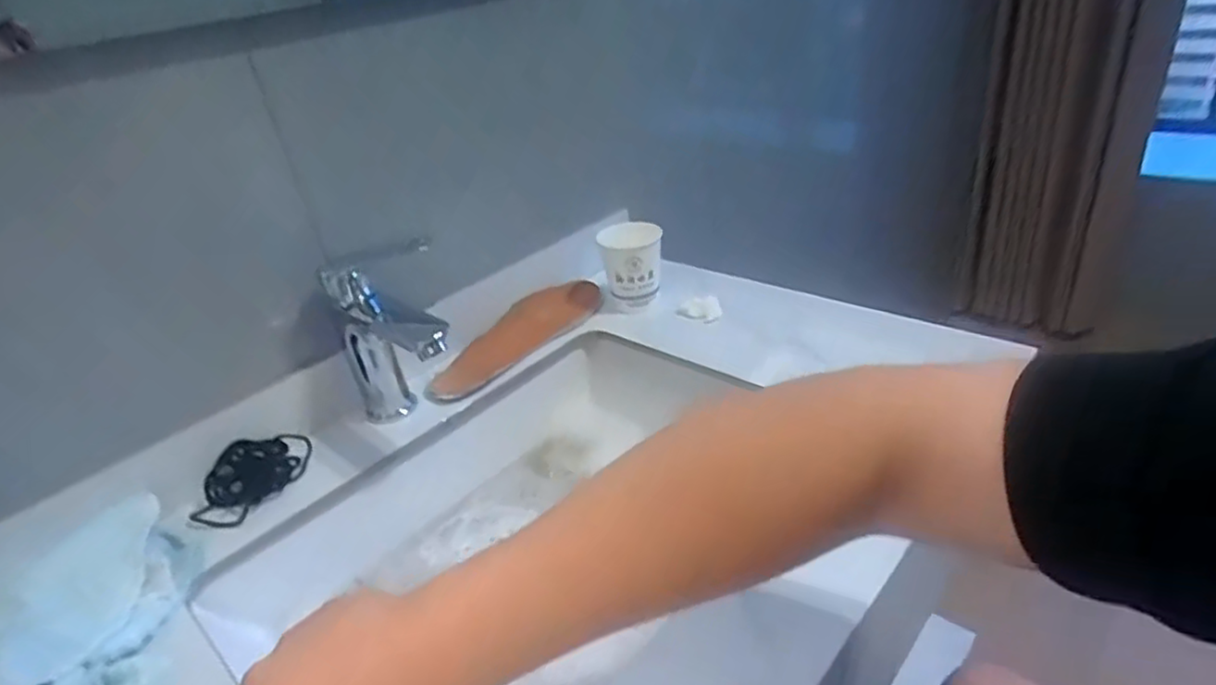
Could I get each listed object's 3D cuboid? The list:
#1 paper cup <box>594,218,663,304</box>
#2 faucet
[{"bbox_3d":[0.029,-0.090,0.781,0.067,0.090,0.073,-6,31,4],"label":"paper cup"},{"bbox_3d":[-0.197,0.011,0.604,0.108,0.151,0.049,20,41,39],"label":"faucet"}]

